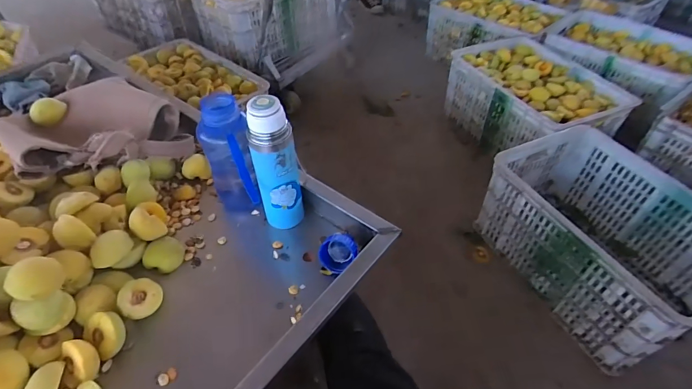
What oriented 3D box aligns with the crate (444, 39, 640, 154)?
[{"bbox_3d":[0.671,-0.338,1.411,0.373,0.266,0.551,-20,49,-19],"label":"crate"}]

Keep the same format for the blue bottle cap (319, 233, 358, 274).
[{"bbox_3d":[-0.011,0.093,0.602,0.059,0.059,0.027,4,17,18],"label":"blue bottle cap"}]

